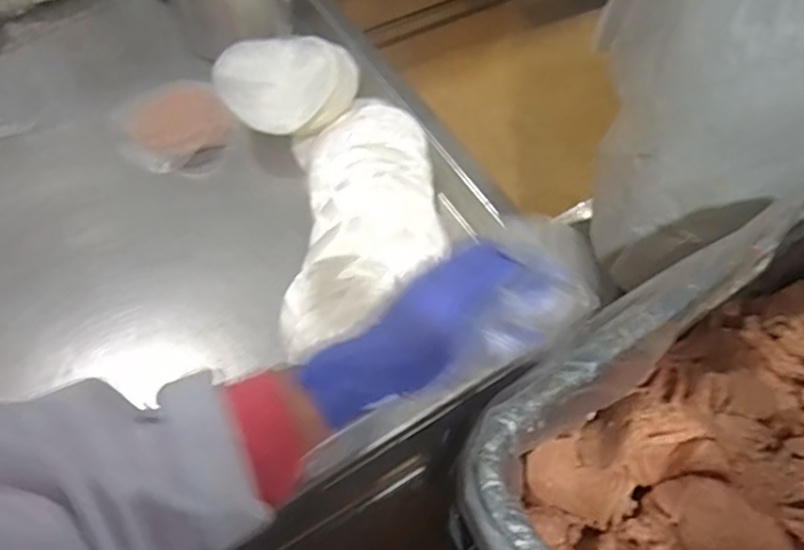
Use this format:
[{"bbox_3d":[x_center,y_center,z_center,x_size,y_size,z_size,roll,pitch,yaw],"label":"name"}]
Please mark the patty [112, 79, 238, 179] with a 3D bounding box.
[{"bbox_3d":[-0.256,-0.165,0.659,0.132,0.029,0.110,32,65,16],"label":"patty"}]

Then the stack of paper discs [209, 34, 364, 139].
[{"bbox_3d":[-0.121,-0.213,0.656,0.157,0.071,0.122,-34,66,-18],"label":"stack of paper discs"}]

